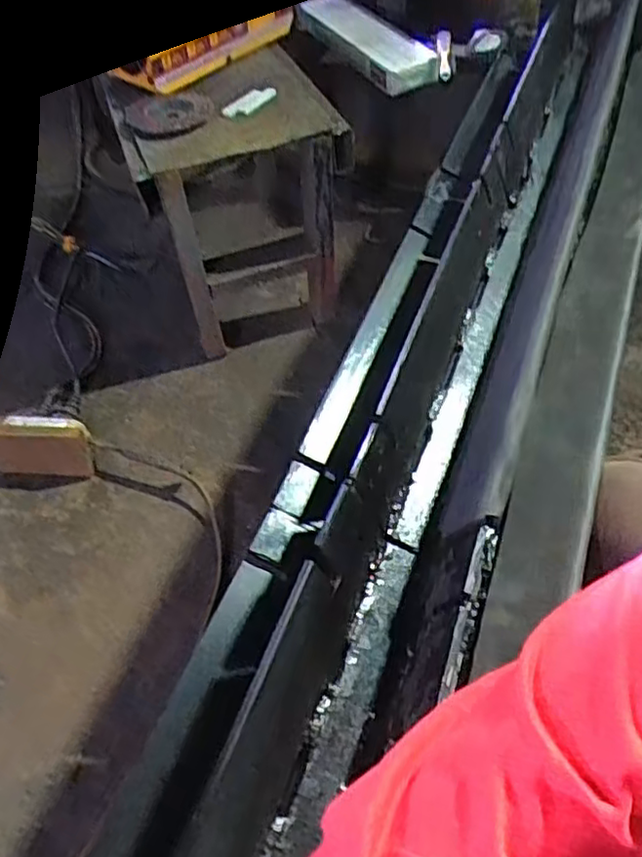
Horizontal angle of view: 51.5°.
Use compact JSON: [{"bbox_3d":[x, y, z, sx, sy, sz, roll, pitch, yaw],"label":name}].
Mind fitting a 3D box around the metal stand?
[{"bbox_3d":[-0.097,-0.264,0.865,0.240,0.296,0.203,-21,54,-12],"label":"metal stand"}]

